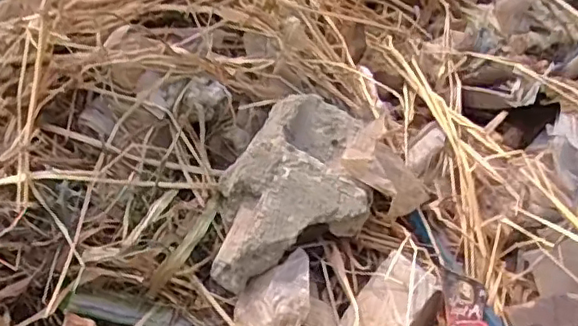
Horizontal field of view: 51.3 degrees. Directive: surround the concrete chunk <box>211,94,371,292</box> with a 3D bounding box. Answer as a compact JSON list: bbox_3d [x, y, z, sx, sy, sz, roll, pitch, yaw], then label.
[{"bbox_3d":[0.007,0.023,0.770,0.178,0.093,0.249,4,53,-2],"label":"concrete chunk"}]

